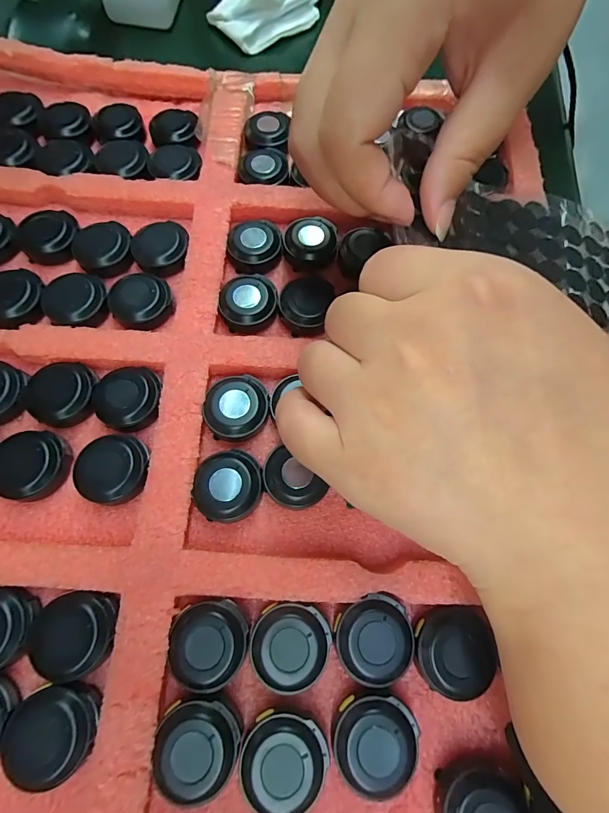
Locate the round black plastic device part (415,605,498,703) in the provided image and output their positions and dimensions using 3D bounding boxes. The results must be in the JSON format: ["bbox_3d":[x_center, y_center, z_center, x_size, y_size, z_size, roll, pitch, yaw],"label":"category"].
[{"bbox_3d":[0.057,0.093,0.149,0.027,0.012,0.029,1,70,-1],"label":"round black plastic device part"}]

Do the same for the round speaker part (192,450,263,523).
[{"bbox_3d":[-0.033,0.035,0.168,0.028,0.012,0.029,1,70,-1],"label":"round speaker part"}]

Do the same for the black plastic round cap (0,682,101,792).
[{"bbox_3d":[-0.088,0.115,0.137,0.031,0.011,0.028,0,70,-3],"label":"black plastic round cap"}]

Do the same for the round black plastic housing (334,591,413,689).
[{"bbox_3d":[0.026,0.089,0.149,0.029,0.012,0.029,1,70,-1],"label":"round black plastic housing"}]

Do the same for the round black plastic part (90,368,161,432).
[{"bbox_3d":[-0.082,-0.004,0.179,0.031,0.011,0.028,-31,74,-12],"label":"round black plastic part"}]

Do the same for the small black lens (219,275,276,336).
[{"bbox_3d":[-0.029,-0.053,0.200,0.029,0.012,0.029,1,70,-3],"label":"small black lens"}]

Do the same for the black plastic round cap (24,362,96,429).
[{"bbox_3d":[-0.112,-0.006,0.179,0.028,0.015,0.029,1,70,-3],"label":"black plastic round cap"}]

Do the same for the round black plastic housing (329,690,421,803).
[{"bbox_3d":[0.024,0.119,0.138,0.029,0.013,0.028,1,70,-1],"label":"round black plastic housing"}]

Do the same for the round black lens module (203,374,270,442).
[{"bbox_3d":[-0.031,0.002,0.180,0.029,0.012,0.030,1,70,-1],"label":"round black lens module"}]

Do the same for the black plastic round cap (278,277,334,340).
[{"bbox_3d":[0.000,-0.052,0.201,0.026,0.010,0.033,16,70,3],"label":"black plastic round cap"}]

